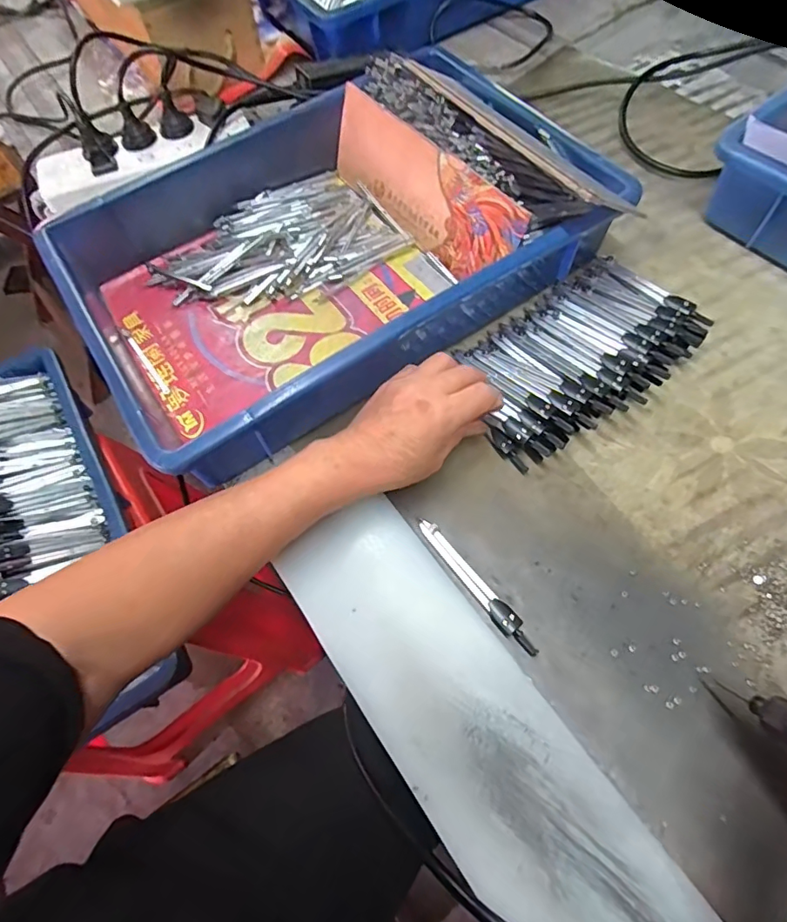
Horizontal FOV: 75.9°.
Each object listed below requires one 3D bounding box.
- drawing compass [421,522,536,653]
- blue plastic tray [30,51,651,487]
[{"bbox_3d":[0.055,0.083,0.340,0.014,0.008,0.111,-37,69,-13],"label":"drawing compass"},{"bbox_3d":[-0.055,-0.194,0.443,0.422,0.081,0.286,-34,68,-11],"label":"blue plastic tray"}]

